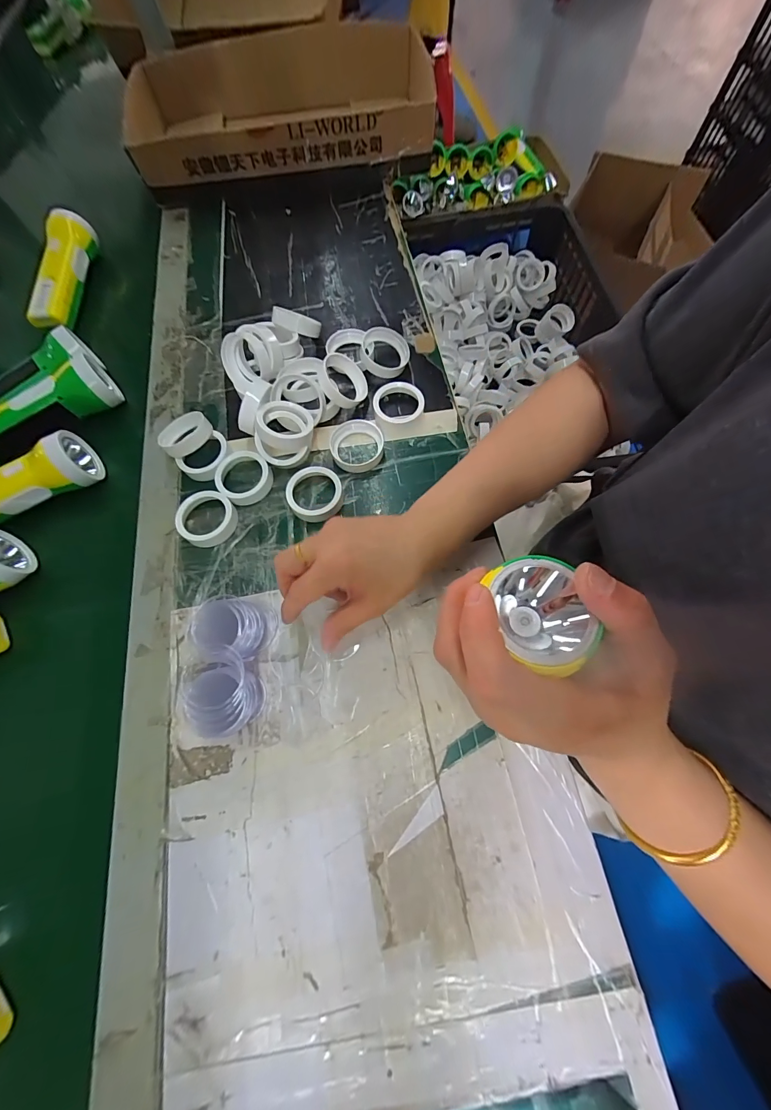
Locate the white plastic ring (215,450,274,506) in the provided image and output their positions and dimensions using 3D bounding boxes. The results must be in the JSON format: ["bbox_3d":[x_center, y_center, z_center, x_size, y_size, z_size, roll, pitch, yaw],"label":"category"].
[{"bbox_3d":[-0.139,-0.076,0.359,0.051,0.019,0.046,-41,73,-13],"label":"white plastic ring"}]

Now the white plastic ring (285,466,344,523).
[{"bbox_3d":[-0.068,-0.059,0.356,0.053,0.019,0.052,-1,69,2],"label":"white plastic ring"}]

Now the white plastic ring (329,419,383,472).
[{"bbox_3d":[-0.029,-0.111,0.375,0.053,0.016,0.057,-1,69,2],"label":"white plastic ring"}]

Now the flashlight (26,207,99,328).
[{"bbox_3d":[-0.414,-0.361,0.468,0.043,0.044,0.163,0,69,2],"label":"flashlight"}]

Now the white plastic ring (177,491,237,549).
[{"bbox_3d":[-0.171,-0.035,0.351,0.053,0.017,0.046,-36,72,-11],"label":"white plastic ring"}]

